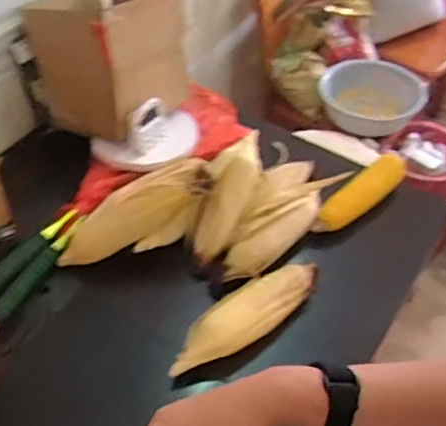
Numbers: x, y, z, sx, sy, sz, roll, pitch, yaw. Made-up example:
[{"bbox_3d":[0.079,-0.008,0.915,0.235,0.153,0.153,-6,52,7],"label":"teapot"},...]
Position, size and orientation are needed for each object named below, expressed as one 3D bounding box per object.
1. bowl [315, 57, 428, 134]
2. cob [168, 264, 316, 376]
[{"bbox_3d":[0.414,-0.333,1.665,0.266,0.098,0.261,2,48,-2],"label":"bowl"},{"bbox_3d":[0.037,0.145,0.882,0.259,0.045,0.066,-30,56,-27],"label":"cob"}]

